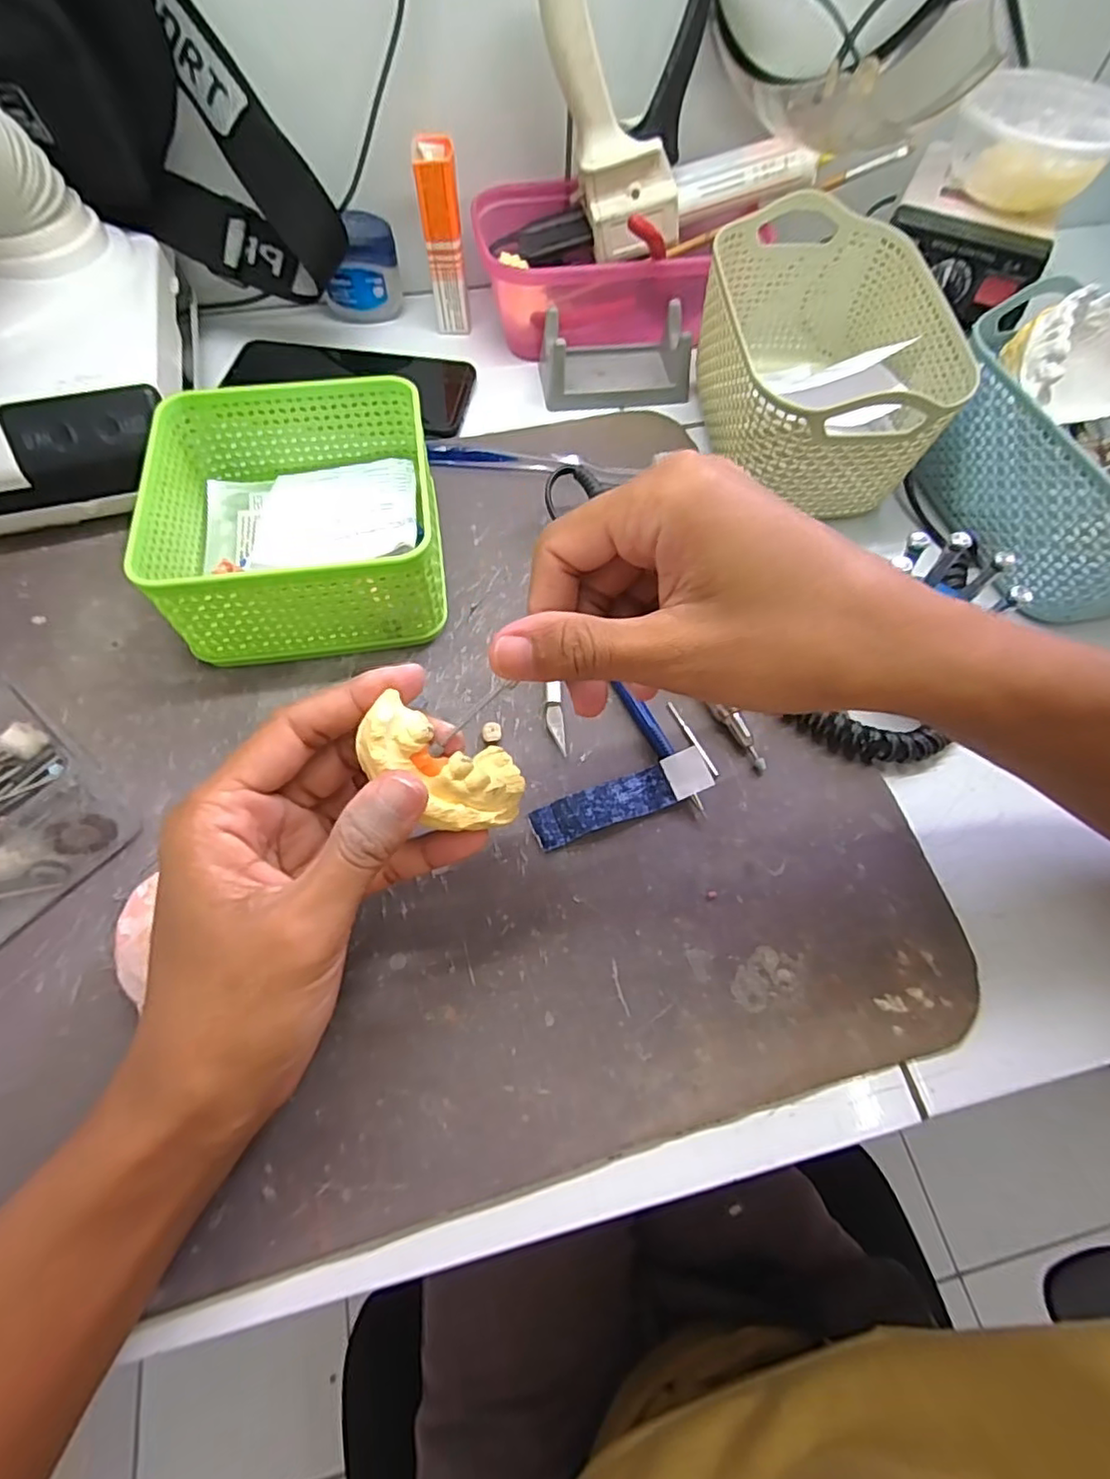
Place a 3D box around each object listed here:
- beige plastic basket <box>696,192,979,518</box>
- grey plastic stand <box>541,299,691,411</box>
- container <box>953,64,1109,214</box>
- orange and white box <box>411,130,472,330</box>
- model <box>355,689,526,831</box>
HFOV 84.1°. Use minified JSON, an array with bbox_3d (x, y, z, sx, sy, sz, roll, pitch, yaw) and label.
[{"bbox_3d":[0.151,-0.214,0.361,0.114,0.083,0.171,-1,63,-3],"label":"beige plastic basket"},{"bbox_3d":[0.038,-0.261,0.411,0.096,0.035,0.066,-6,64,-5],"label":"grey plastic stand"},{"bbox_3d":[0.296,-0.365,0.383,0.091,0.054,0.091,24,65,10],"label":"container"},{"bbox_3d":[-0.074,-0.331,0.412,0.025,0.097,0.039,-7,64,-5],"label":"orange and white box"},{"bbox_3d":[-0.036,0.010,0.209,0.064,0.020,0.037,31,55,-38],"label":"model"}]

